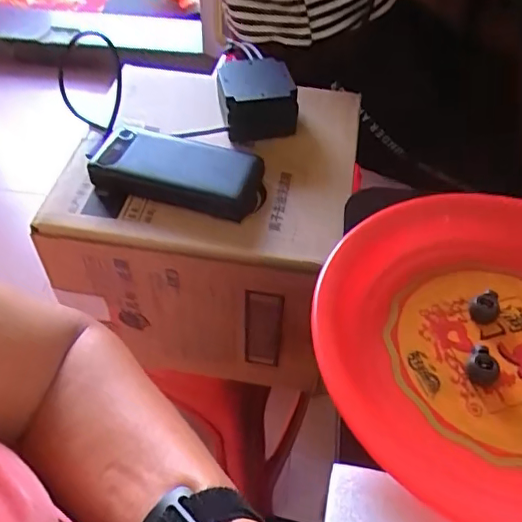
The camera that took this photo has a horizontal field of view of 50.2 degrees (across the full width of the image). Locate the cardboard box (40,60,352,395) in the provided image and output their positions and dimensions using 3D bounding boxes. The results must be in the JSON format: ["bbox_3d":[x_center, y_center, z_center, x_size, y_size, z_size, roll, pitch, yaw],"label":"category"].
[{"bbox_3d":[-0.048,-0.053,0.640,0.271,0.217,0.288,7,51,5],"label":"cardboard box"}]

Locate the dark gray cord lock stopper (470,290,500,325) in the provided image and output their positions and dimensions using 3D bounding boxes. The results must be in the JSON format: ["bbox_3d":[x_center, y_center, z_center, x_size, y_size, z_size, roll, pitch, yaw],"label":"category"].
[{"bbox_3d":[0.140,0.029,0.345,0.017,0.013,0.022,33,57,24],"label":"dark gray cord lock stopper"}]

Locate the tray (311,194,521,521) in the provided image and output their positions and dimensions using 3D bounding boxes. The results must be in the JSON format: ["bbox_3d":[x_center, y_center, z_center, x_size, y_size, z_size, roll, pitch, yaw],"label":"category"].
[{"bbox_3d":[0.147,0.051,0.325,0.227,0.042,0.229,16,52,12],"label":"tray"}]

